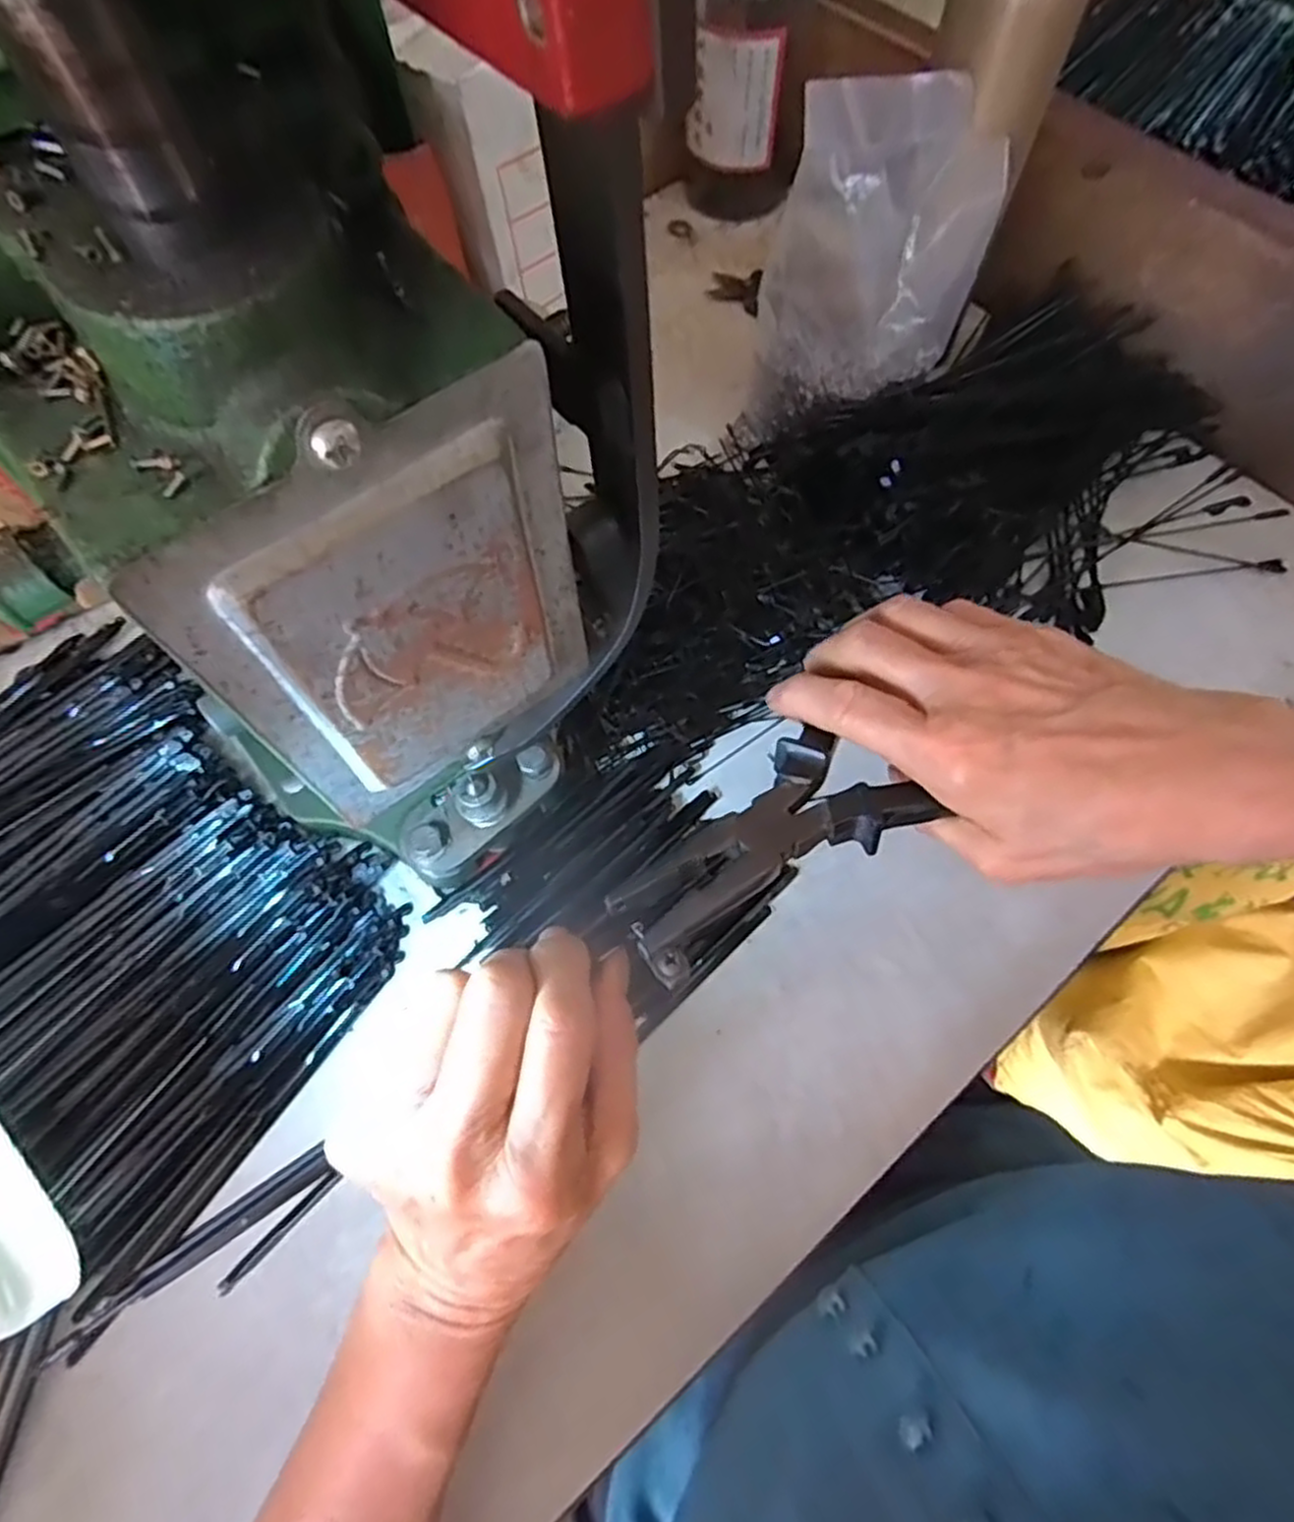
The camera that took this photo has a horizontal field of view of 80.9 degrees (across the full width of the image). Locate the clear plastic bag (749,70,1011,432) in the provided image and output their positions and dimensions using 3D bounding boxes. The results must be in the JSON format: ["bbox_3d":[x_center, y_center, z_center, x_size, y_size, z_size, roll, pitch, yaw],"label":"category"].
[{"bbox_3d":[0.123,-0.260,0.398,0.120,0.147,0.061,-26,68,-11],"label":"clear plastic bag"}]

